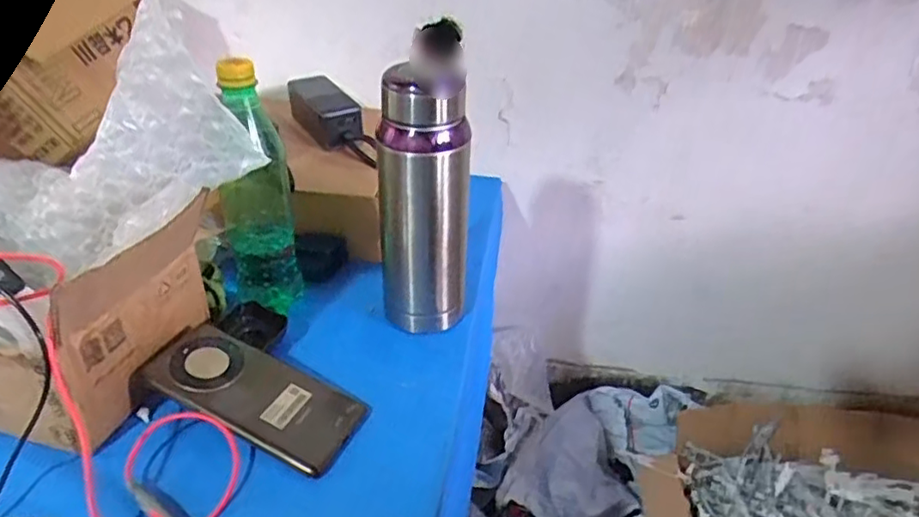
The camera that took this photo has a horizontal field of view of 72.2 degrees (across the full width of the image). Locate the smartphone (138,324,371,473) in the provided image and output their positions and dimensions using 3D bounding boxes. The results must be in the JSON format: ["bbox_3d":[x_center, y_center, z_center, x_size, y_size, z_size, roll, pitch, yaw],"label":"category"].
[{"bbox_3d":[-0.162,0.105,0.499,0.170,0.016,0.075,25,38,9],"label":"smartphone"}]

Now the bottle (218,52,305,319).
[{"bbox_3d":[-0.189,-0.053,0.564,0.074,0.239,0.077,-9,35,-15],"label":"bottle"}]

